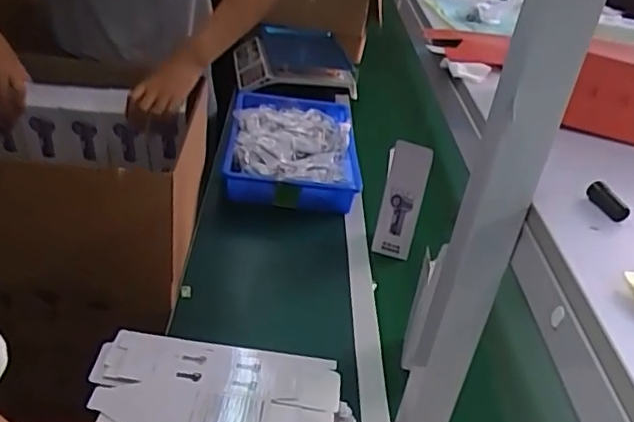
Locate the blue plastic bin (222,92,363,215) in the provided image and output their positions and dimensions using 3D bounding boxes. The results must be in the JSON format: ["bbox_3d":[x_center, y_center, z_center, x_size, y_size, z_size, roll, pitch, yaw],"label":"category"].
[{"bbox_3d":[-0.058,-0.155,1.466,0.296,0.099,0.451,6,33,-5],"label":"blue plastic bin"}]

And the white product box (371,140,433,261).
[{"bbox_3d":[0.158,-0.019,1.181,0.017,0.247,0.097,-19,40,-41],"label":"white product box"}]

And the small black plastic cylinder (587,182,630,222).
[{"bbox_3d":[0.231,-0.007,0.490,0.012,0.014,0.038,-13,51,-24],"label":"small black plastic cylinder"}]

